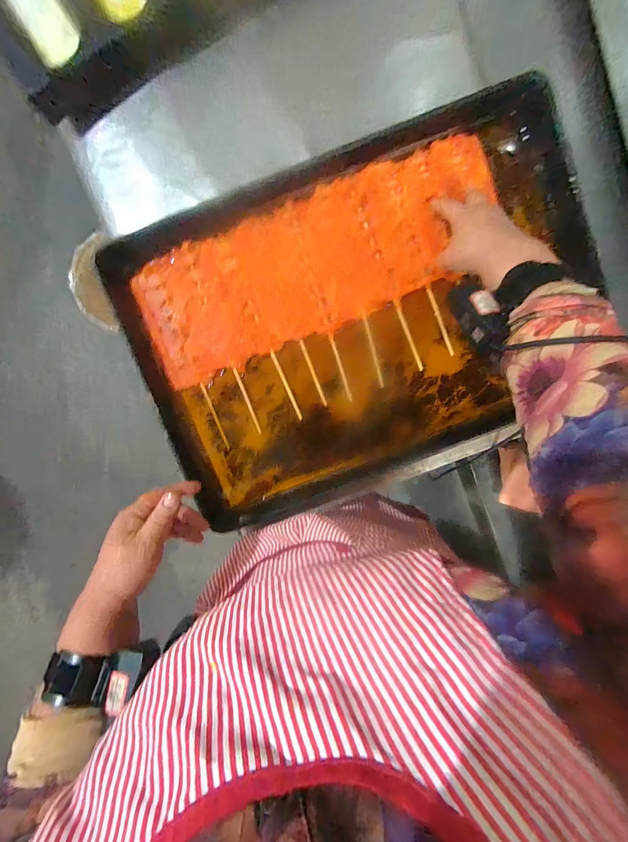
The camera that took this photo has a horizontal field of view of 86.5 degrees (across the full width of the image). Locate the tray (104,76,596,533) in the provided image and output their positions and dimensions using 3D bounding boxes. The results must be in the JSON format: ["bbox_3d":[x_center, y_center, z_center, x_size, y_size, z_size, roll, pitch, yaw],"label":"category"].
[{"bbox_3d":[0.062,-0.130,0.458,0.596,0.053,0.435,-19,96,-1],"label":"tray"}]

